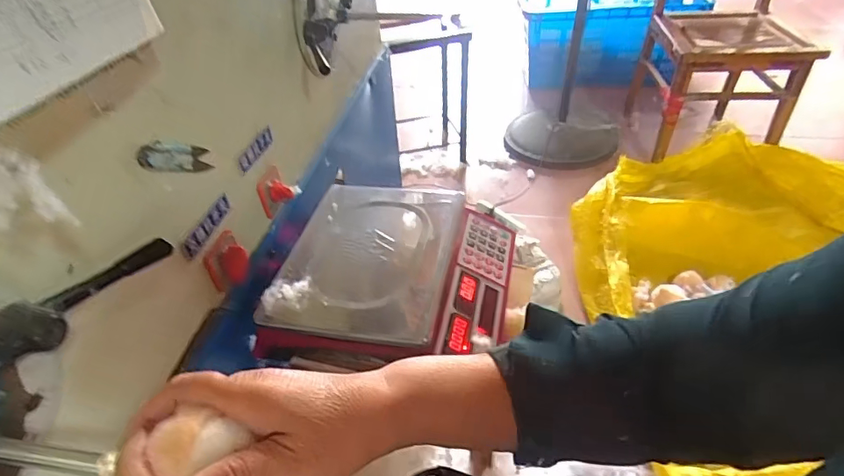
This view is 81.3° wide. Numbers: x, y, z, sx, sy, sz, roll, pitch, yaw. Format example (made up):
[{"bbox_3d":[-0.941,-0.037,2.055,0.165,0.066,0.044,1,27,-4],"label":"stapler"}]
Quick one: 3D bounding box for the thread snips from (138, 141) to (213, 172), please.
[{"bbox_3d":[-0.260,-0.086,0.526,0.009,0.030,0.114,3,8,9],"label":"thread snips"}]

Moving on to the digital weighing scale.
[{"bbox_3d":[-0.032,0.044,0.707,0.302,0.087,0.306,7,42,14],"label":"digital weighing scale"}]

